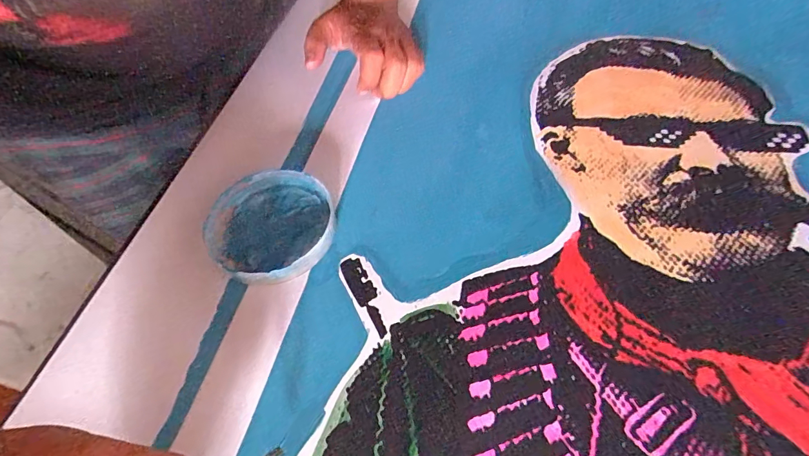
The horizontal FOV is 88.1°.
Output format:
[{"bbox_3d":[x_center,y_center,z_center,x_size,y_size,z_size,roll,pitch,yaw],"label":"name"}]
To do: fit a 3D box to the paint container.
[{"bbox_3d":[-0.096,-0.002,0.301,0.086,0.017,0.088,-2,55,3],"label":"paint container"}]

